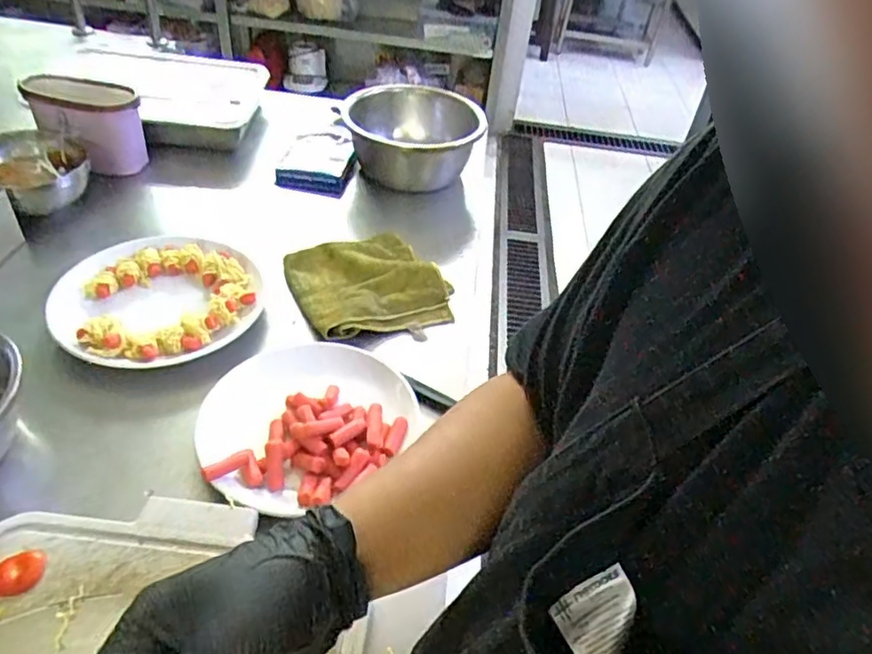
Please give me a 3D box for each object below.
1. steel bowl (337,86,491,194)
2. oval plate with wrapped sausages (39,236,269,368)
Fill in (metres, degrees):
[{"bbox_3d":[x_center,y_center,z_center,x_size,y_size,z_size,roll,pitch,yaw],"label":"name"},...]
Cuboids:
[{"bbox_3d":[-0.043,-0.341,1.124,0.233,0.131,0.225,4,42,-4],"label":"steel bowl"},{"bbox_3d":[-0.359,-0.039,0.803,0.235,0.034,0.242,27,45,21],"label":"oval plate with wrapped sausages"}]

